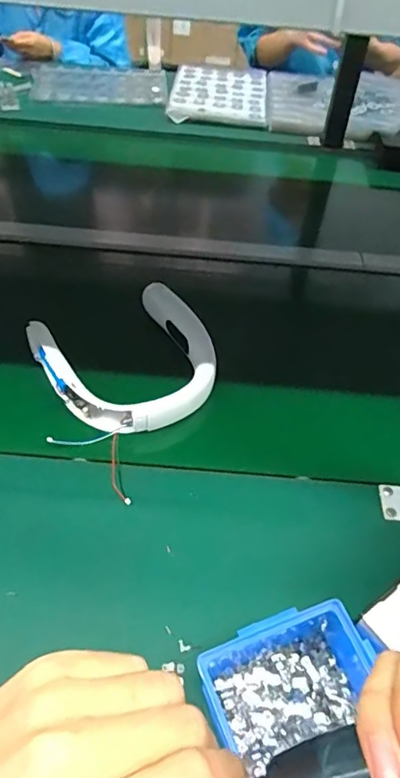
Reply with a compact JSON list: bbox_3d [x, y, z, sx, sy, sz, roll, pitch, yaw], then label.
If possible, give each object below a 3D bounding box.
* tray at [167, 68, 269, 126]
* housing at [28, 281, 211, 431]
[{"bbox_3d":[0.049,-0.740,1.277,0.230,0.019,0.347,6,47,0],"label":"tray"},{"bbox_3d":[-0.087,-0.046,0.622,0.189,0.056,0.202,-22,53,-23],"label":"housing"}]

